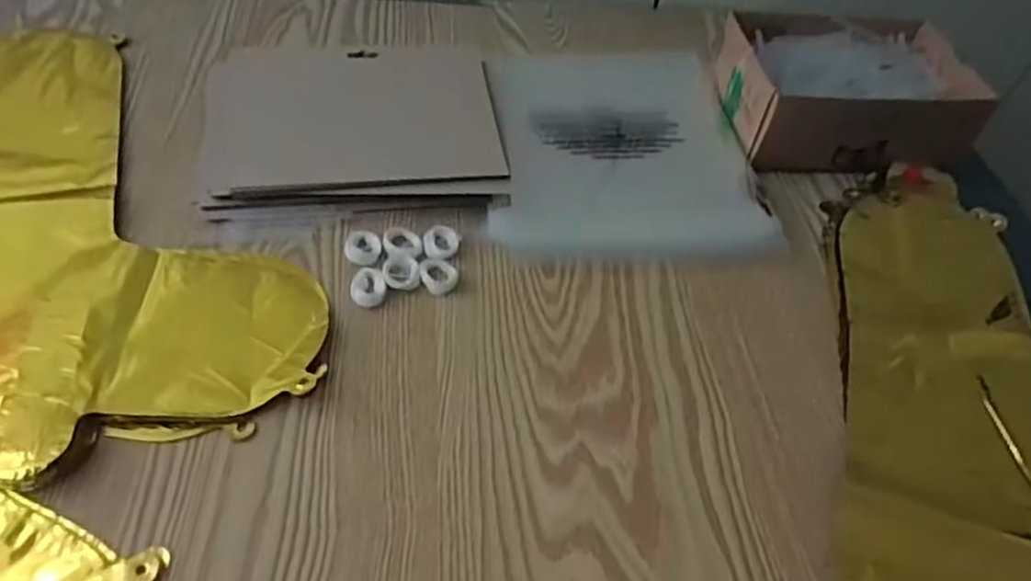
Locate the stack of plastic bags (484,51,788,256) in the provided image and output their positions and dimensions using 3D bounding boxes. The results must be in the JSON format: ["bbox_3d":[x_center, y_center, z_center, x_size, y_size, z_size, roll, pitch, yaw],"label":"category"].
[{"bbox_3d":[0.082,-0.124,0.553,0.199,0.016,0.236,1,51,-5],"label":"stack of plastic bags"}]

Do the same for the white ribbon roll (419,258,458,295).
[{"bbox_3d":[-0.050,-0.010,0.450,0.025,0.005,0.027,3,51,-4],"label":"white ribbon roll"}]

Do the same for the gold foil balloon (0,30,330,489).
[{"bbox_3d":[-0.303,-0.055,0.455,0.218,0.014,0.412,-25,58,-24],"label":"gold foil balloon"}]

